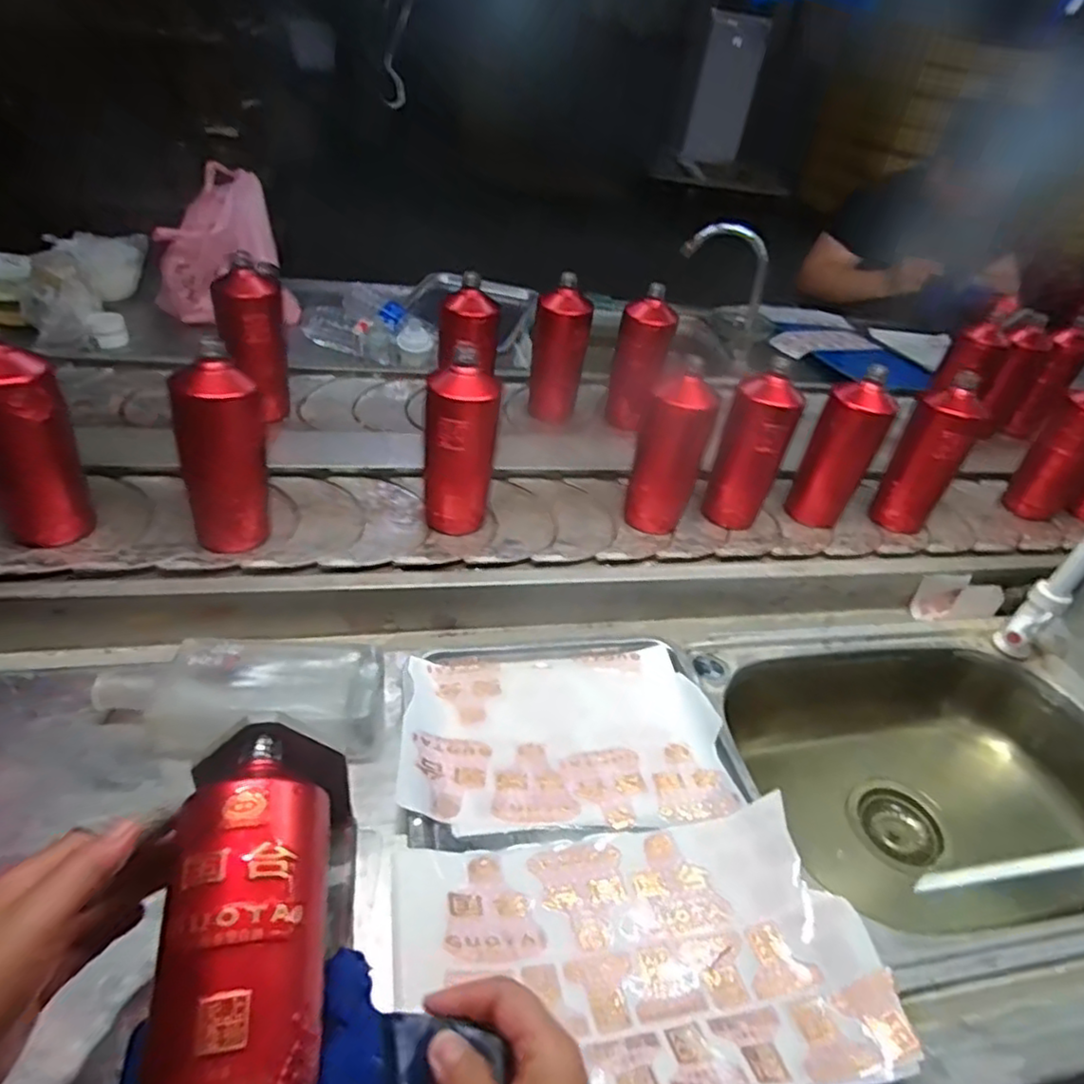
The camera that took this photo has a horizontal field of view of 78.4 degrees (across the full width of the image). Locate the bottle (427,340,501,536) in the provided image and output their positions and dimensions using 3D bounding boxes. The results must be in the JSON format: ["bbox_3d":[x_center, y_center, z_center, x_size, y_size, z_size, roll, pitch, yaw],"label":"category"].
[{"bbox_3d":[-0.090,-0.108,0.748,0.073,0.202,0.062,4,39,-6],"label":"bottle"}]

